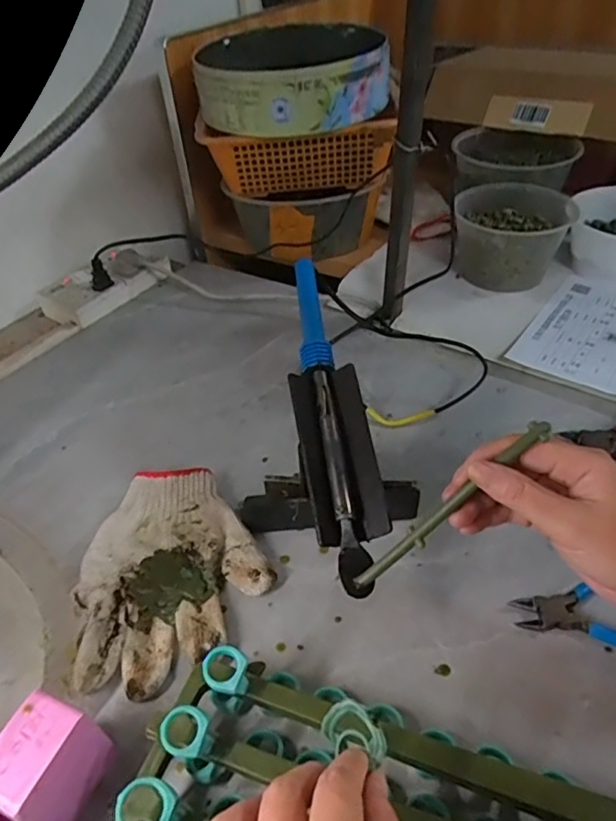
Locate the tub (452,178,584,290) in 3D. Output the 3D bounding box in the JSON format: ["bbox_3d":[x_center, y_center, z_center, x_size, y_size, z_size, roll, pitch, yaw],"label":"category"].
[{"bbox_3d":[0.260,-0.227,0.729,0.143,0.090,0.152,11,44,17],"label":"tub"}]

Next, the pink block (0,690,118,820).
[{"bbox_3d":[-0.147,0.200,0.317,0.041,0.054,0.053,15,45,21],"label":"pink block"}]

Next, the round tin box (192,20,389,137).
[{"bbox_3d":[-0.020,-0.457,0.765,0.242,0.072,0.274,-4,41,0],"label":"round tin box"}]

